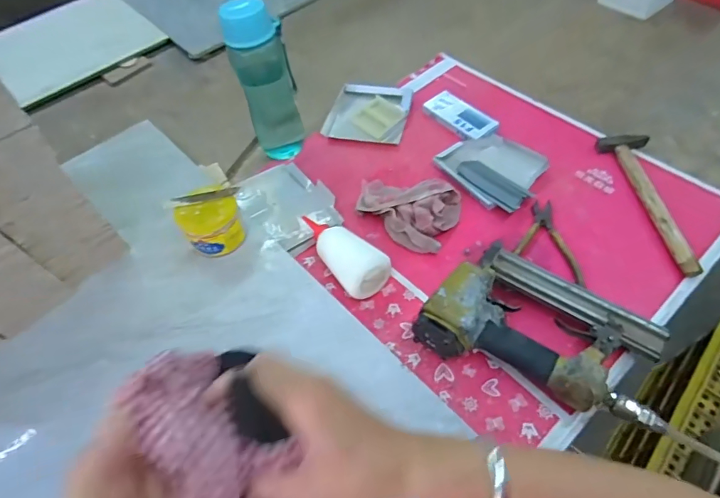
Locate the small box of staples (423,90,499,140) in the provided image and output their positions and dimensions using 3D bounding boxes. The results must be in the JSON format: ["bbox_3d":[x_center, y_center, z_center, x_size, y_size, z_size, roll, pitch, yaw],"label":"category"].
[{"bbox_3d":[0.166,-0.224,0.739,0.056,0.016,0.124,-33,59,-18],"label":"small box of staples"}]

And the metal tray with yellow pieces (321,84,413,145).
[{"bbox_3d":[0.014,-0.234,0.766,0.133,0.029,0.123,12,56,12],"label":"metal tray with yellow pieces"}]

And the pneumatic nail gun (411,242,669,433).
[{"bbox_3d":[0.205,0.096,0.485,0.247,0.062,0.169,27,61,21],"label":"pneumatic nail gun"}]

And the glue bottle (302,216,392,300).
[{"bbox_3d":[-0.026,-0.004,0.586,0.053,0.052,0.159,-32,59,-18],"label":"glue bottle"}]

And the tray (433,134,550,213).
[{"bbox_3d":[0.202,-0.123,0.667,0.115,0.025,0.148,-32,58,-17],"label":"tray"}]

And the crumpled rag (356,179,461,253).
[{"bbox_3d":[0.065,-0.056,0.628,0.138,0.032,0.105,15,57,15],"label":"crumpled rag"}]

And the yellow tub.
[{"bbox_3d":[-0.196,-0.034,0.591,0.075,0.069,0.074,-32,58,-18],"label":"yellow tub"}]

